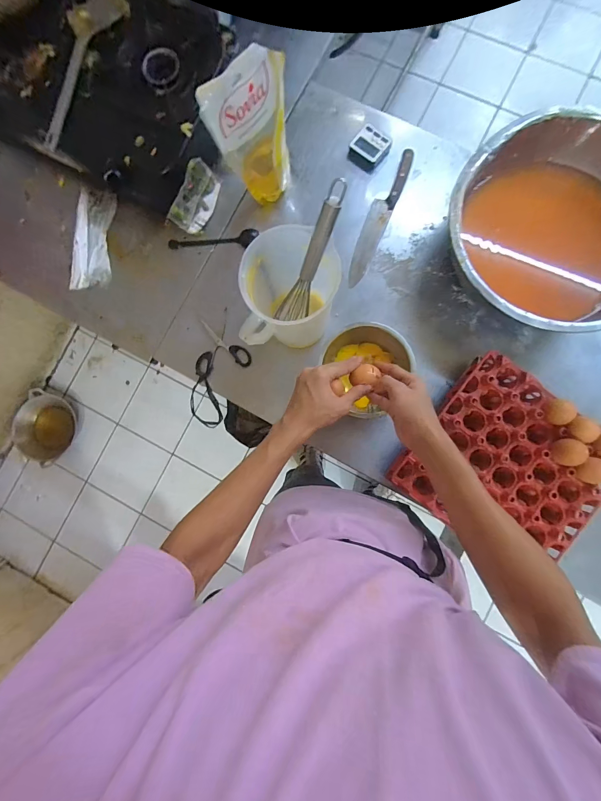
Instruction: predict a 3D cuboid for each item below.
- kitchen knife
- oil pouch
[{"bbox_3d":[0.161,-0.379,0.708,0.047,0.026,0.291,24,87,6],"label":"kitchen knife"},{"bbox_3d":[-0.076,-0.457,0.601,0.142,0.249,0.049,-32,83,1],"label":"oil pouch"}]

